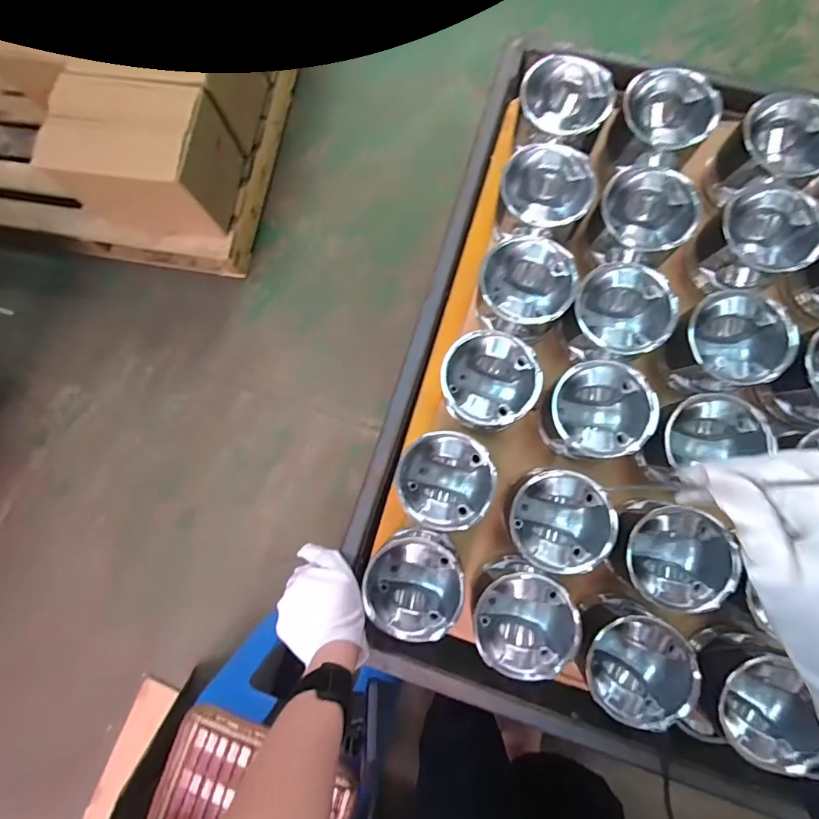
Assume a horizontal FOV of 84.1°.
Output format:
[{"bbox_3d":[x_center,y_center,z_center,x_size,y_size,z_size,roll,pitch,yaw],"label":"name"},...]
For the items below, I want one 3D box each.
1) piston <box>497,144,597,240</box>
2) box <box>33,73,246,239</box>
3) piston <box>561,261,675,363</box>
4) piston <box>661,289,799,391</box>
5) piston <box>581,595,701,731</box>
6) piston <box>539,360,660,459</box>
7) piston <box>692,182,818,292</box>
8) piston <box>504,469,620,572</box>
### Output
[{"bbox_3d":[0.141,-0.223,0.481,0.087,0.061,0.088,-1,81,5],"label":"piston"},{"bbox_3d":[-0.620,-0.570,1.058,0.353,0.227,0.228,6,82,6],"label":"box"},{"bbox_3d":[0.203,-0.094,0.453,0.098,0.055,0.093,-16,80,2],"label":"piston"},{"bbox_3d":[0.309,-0.067,0.455,0.106,0.061,0.095,-4,81,4],"label":"piston"},{"bbox_3d":[0.206,0.232,0.431,0.096,0.081,0.088,-1,81,5],"label":"piston"},{"bbox_3d":[0.185,0.004,0.451,0.093,0.070,0.087,-1,81,5],"label":"piston"},{"bbox_3d":[0.349,-0.170,0.463,0.095,0.066,0.089,-1,81,5],"label":"piston"},{"bbox_3d":[0.144,0.106,0.449,0.089,0.072,0.090,-1,81,5],"label":"piston"}]

